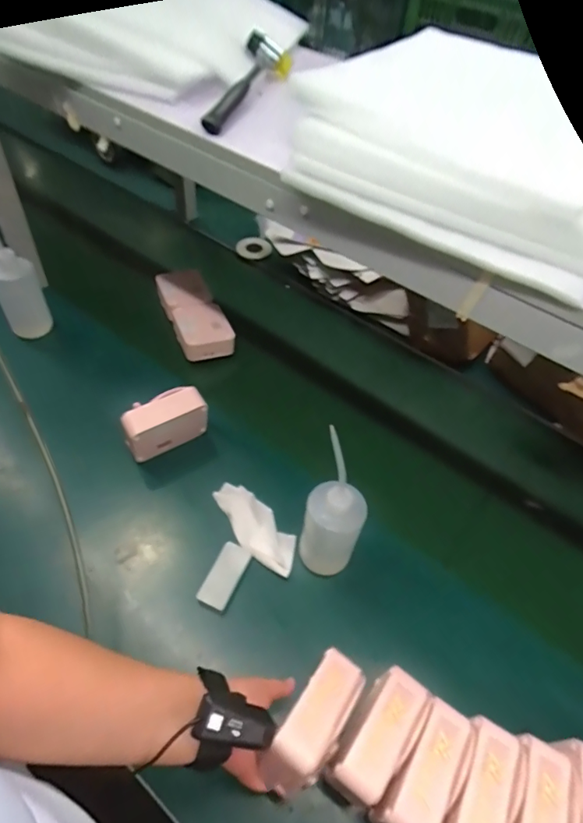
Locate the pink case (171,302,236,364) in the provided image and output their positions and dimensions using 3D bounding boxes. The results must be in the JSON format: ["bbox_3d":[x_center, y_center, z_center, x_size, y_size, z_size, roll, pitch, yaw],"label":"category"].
[{"bbox_3d":[-0.179,-0.158,0.977,0.104,0.052,0.134,-14,53,-17],"label":"pink case"}]

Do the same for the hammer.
[{"bbox_3d":[-0.052,-0.416,0.613,0.050,0.045,0.267,13,49,4],"label":"hammer"}]

